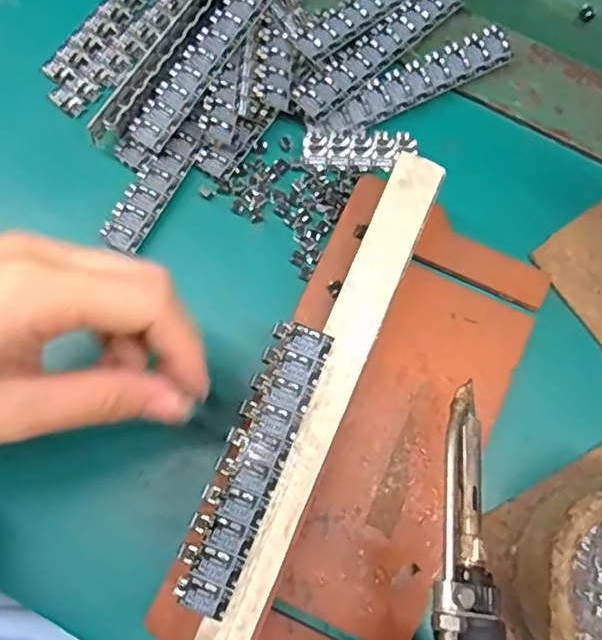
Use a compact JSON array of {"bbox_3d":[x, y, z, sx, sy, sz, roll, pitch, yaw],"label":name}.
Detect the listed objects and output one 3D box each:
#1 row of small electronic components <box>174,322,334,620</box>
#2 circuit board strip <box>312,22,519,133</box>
[{"bbox_3d":[-0.018,0.052,0.232,0.023,0.004,0.107,21,77,5],"label":"row of small electronic components"},{"bbox_3d":[0.056,-0.117,0.311,0.102,0.004,0.020,-26,93,-4],"label":"circuit board strip"}]

